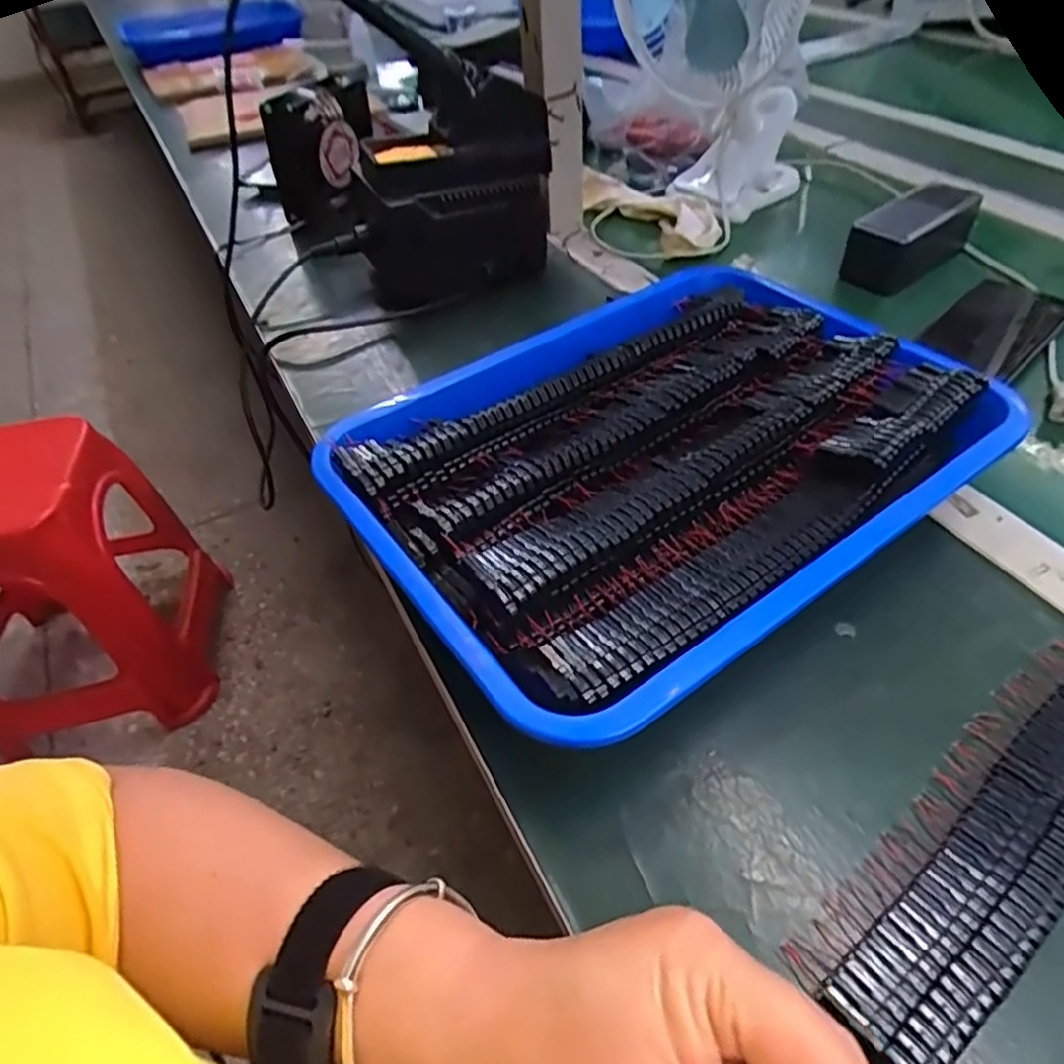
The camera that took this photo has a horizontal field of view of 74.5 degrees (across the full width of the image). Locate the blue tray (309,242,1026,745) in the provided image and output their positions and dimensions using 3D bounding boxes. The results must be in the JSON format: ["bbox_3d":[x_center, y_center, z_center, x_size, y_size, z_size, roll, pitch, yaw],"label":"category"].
[{"bbox_3d":[0.076,-0.050,0.416,0.354,0.045,0.270,-28,51,-22],"label":"blue tray"}]

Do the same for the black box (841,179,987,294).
[{"bbox_3d":[0.330,-0.259,0.604,0.120,0.048,0.050,-31,52,-24],"label":"black box"}]

